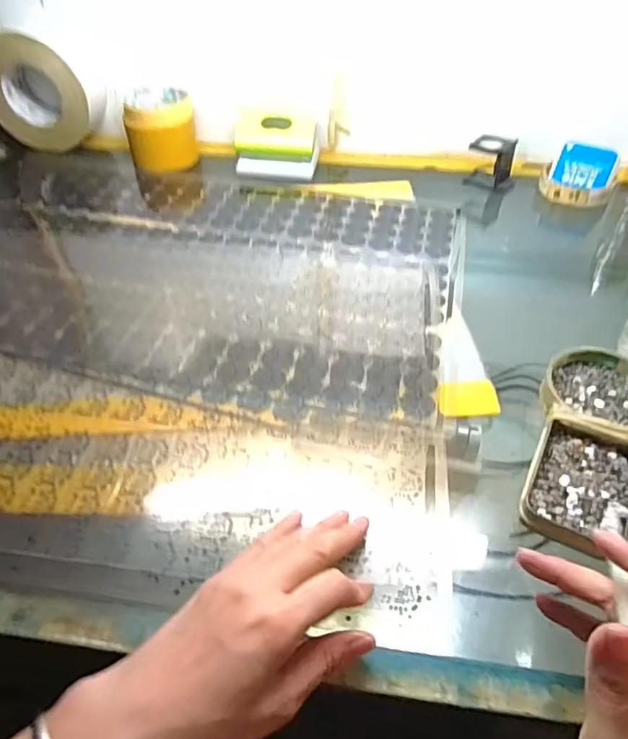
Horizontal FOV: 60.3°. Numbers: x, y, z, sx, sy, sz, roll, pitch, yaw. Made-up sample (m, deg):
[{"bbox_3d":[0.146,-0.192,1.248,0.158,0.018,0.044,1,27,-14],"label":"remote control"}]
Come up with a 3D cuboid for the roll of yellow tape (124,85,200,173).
[{"bbox_3d":[-0.193,-0.308,0.690,0.080,0.072,0.091,-11,46,-11],"label":"roll of yellow tape"}]

